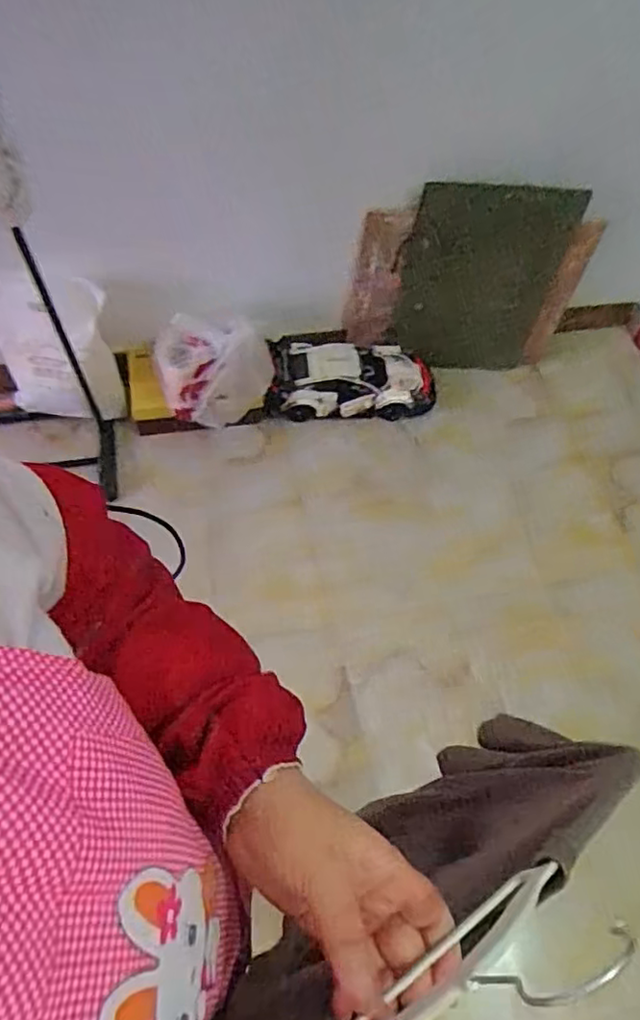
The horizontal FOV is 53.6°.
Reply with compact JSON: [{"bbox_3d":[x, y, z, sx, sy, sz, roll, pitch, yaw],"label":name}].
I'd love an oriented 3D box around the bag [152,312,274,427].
[{"bbox_3d":[-0.251,-0.291,1.462,0.266,0.256,0.126,6,60,-5],"label":"bag"}]

